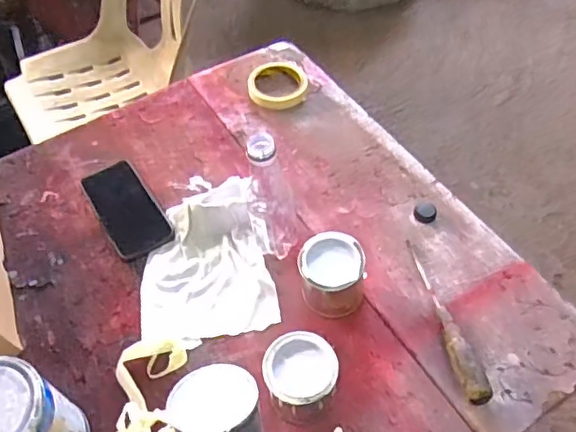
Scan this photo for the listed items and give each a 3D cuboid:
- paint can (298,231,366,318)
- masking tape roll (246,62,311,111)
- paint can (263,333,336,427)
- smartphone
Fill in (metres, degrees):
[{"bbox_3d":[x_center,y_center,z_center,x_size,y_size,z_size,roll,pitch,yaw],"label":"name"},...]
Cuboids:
[{"bbox_3d":[0.052,0.072,0.657,0.078,0.073,0.076,-1,54,1],"label":"paint can"},{"bbox_3d":[-0.015,-0.209,0.899,0.096,0.018,0.089,-1,54,1],"label":"masking tape roll"},{"bbox_3d":[0.014,0.172,0.600,0.071,0.071,0.073,-1,54,1],"label":"paint can"},{"bbox_3d":[-0.221,-0.012,0.772,0.076,0.007,0.166,-27,57,-17],"label":"smartphone"}]

